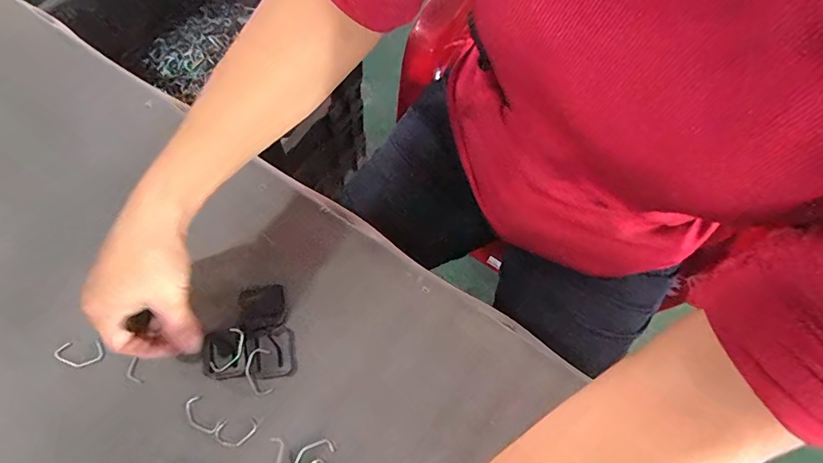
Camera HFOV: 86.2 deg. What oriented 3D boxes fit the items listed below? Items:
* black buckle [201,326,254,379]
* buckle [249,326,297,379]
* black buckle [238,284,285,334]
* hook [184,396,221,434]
[{"bbox_3d":[-0.149,0.099,0.356,0.036,0.007,0.038,0,72,-3],"label":"black buckle"},{"bbox_3d":[-0.114,0.100,0.360,0.035,0.004,0.039,-9,72,-6],"label":"buckle"},{"bbox_3d":[-0.126,0.066,0.372,0.036,0.006,0.039,-9,72,-6],"label":"black buckle"},{"bbox_3d":[-0.164,0.144,0.340,0.016,0.004,0.032,-43,78,-13],"label":"hook"}]

